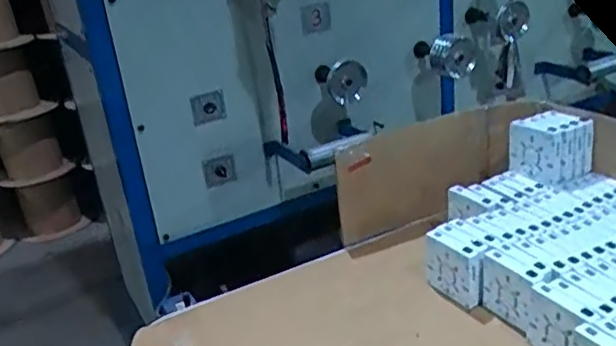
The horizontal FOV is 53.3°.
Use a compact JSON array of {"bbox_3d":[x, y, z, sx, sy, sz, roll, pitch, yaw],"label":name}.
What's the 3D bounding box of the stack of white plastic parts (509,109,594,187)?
[{"bbox_3d":[0.390,-0.041,0.987,0.102,0.091,0.092,-14,25,-16],"label":"stack of white plastic parts"}]

